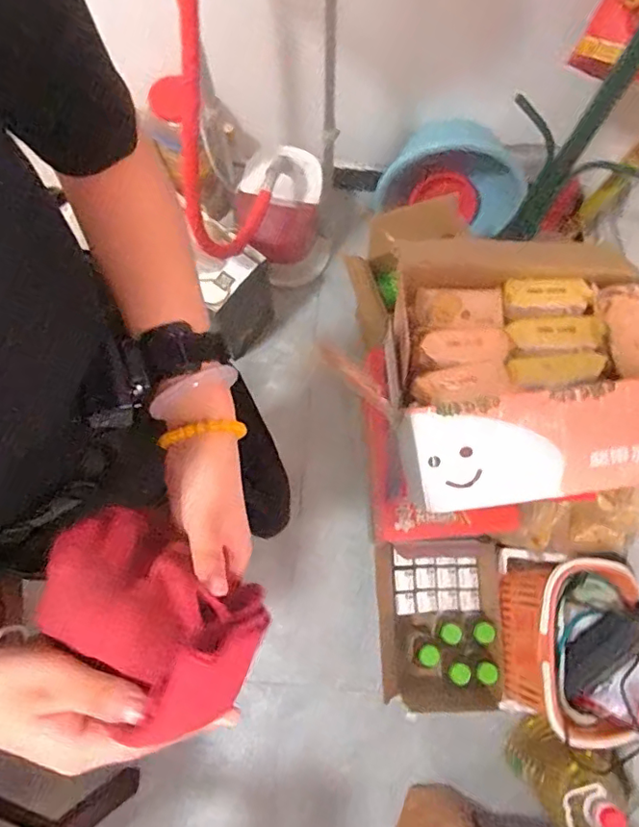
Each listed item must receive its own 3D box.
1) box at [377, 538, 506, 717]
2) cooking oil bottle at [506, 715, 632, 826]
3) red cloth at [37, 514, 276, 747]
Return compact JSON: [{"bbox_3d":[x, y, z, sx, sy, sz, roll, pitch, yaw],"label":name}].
[{"bbox_3d":[0.268,0.465,1.230,0.260,0.191,0.344,0,77,0],"label":"box"},{"bbox_3d":[0.504,0.747,1.103,0.199,0.320,0.163,17,77,4],"label":"cooking oil bottle"},{"bbox_3d":[-0.097,0.111,0.309,0.145,0.034,0.093,35,43,29],"label":"red cloth"}]

